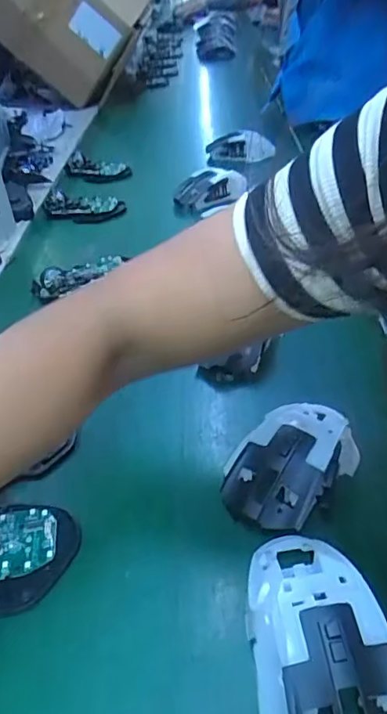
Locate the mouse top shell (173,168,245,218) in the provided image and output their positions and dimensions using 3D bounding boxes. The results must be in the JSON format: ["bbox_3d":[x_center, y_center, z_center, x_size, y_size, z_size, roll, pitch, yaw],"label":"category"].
[{"bbox_3d":[0.018,-0.226,0.724,0.097,0.047,0.043,-26,41,-22],"label":"mouse top shell"}]

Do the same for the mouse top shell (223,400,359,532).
[{"bbox_3d":[0.066,0.067,0.354,0.070,0.040,0.114,23,47,34],"label":"mouse top shell"}]

